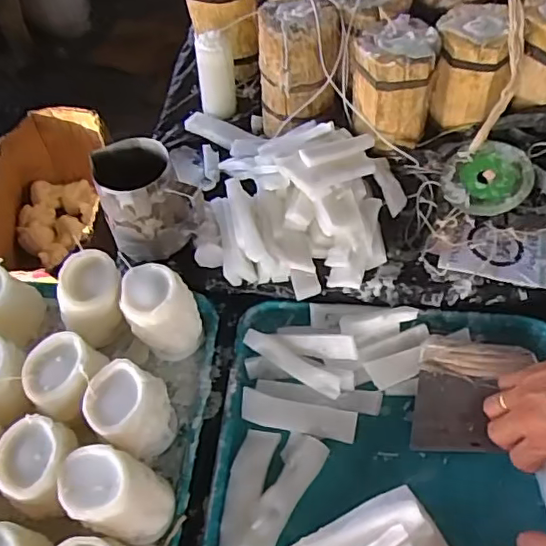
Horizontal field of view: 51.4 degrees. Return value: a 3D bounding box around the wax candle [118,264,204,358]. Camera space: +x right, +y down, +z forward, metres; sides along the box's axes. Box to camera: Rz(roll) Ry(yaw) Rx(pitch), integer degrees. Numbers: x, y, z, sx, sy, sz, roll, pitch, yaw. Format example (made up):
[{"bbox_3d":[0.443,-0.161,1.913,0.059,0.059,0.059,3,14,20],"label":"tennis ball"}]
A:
[{"bbox_3d":[-0.116,0.043,0.599,0.066,0.097,0.070,-2,56,4],"label":"wax candle"}]

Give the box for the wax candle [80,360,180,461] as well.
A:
[{"bbox_3d":[-0.132,0.134,0.548,0.062,0.099,0.074,21,61,18],"label":"wax candle"}]

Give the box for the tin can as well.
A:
[{"bbox_3d":[-0.142,-0.082,0.622,0.085,0.107,0.087,-2,56,4],"label":"tin can"}]

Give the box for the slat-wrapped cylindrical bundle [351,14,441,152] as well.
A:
[{"bbox_3d":[0.134,-0.213,0.649,0.086,0.108,0.092,-2,56,4],"label":"slat-wrapped cylindrical bundle"}]

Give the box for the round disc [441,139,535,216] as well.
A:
[{"bbox_3d":[0.239,-0.109,0.629,0.090,0.036,0.089,-2,56,4],"label":"round disc"}]

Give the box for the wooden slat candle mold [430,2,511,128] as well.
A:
[{"bbox_3d":[0.228,-0.237,0.656,0.082,0.103,0.092,5,57,8],"label":"wooden slat candle mold"}]

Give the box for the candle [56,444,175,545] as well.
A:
[{"bbox_3d":[-0.133,0.198,0.505,0.085,0.100,0.065,14,59,14],"label":"candle"}]

